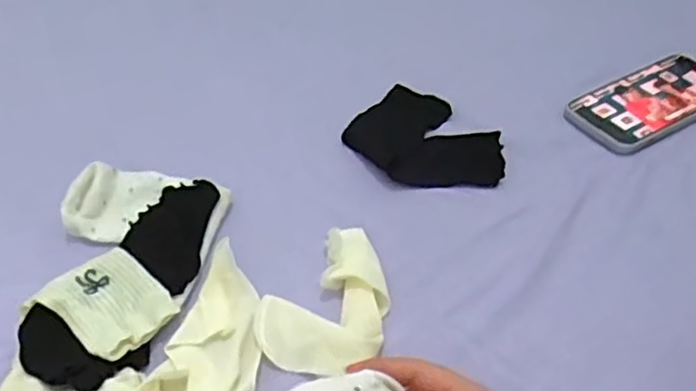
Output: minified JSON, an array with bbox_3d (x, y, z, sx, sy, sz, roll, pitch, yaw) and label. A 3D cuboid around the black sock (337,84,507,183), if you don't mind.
[{"bbox_3d":[0.069,-0.048,0.600,0.107,0.016,0.146,-30,52,-24],"label":"black sock"}]

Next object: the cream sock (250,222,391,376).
[{"bbox_3d":[-0.015,0.069,0.476,0.087,0.024,0.125,6,46,9],"label":"cream sock"}]

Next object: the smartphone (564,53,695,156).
[{"bbox_3d":[0.287,-0.091,0.633,0.154,0.016,0.083,-23,49,-19],"label":"smartphone"}]

